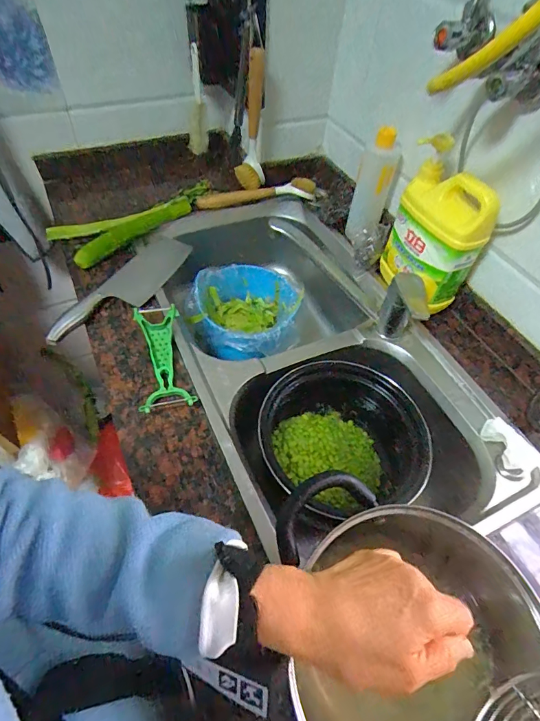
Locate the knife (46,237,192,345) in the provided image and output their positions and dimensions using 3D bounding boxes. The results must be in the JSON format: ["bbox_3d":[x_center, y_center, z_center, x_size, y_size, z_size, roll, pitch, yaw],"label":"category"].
[{"bbox_3d":[-0.241,-0.132,0.685,0.091,0.023,0.325,22,54,12],"label":"knife"}]

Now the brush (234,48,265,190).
[{"bbox_3d":[-0.037,-0.477,0.799,0.061,0.248,0.102,2,53,-3],"label":"brush"}]

